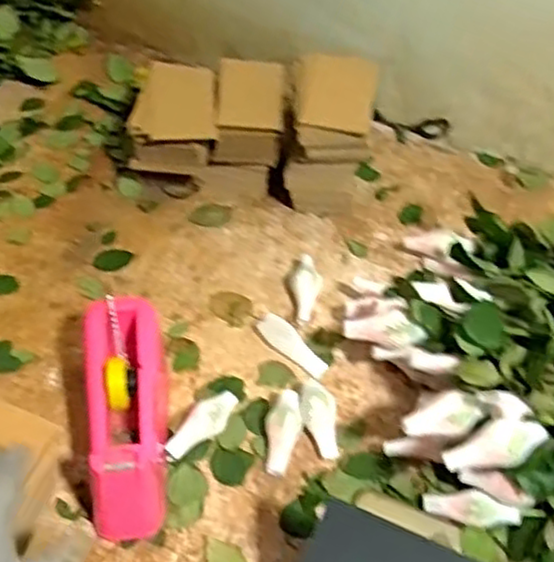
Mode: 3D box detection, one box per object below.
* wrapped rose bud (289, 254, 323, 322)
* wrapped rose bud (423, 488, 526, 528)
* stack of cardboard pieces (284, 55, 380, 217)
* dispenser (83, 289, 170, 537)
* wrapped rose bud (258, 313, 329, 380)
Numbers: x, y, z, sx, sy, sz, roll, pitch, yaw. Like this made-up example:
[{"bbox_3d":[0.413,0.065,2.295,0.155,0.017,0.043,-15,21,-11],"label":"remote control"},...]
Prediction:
[{"bbox_3d":[0.033,0.010,0.834,0.036,0.034,0.086,6,50,-1],"label":"wrapped rose bud"},{"bbox_3d":[0.182,0.211,0.658,0.086,0.023,0.030,6,50,-1],"label":"wrapped rose bud"},{"bbox_3d":[0.064,-0.176,0.896,0.097,0.187,0.117,7,50,0],"label":"stack of cardboard pieces"},{"bbox_3d":[-0.139,0.126,0.670,0.075,0.104,0.198,-4,50,-10],"label":"dispenser"},{"bbox_3d":[0.016,0.072,0.776,0.027,0.022,0.090,-33,61,-29],"label":"wrapped rose bud"}]

